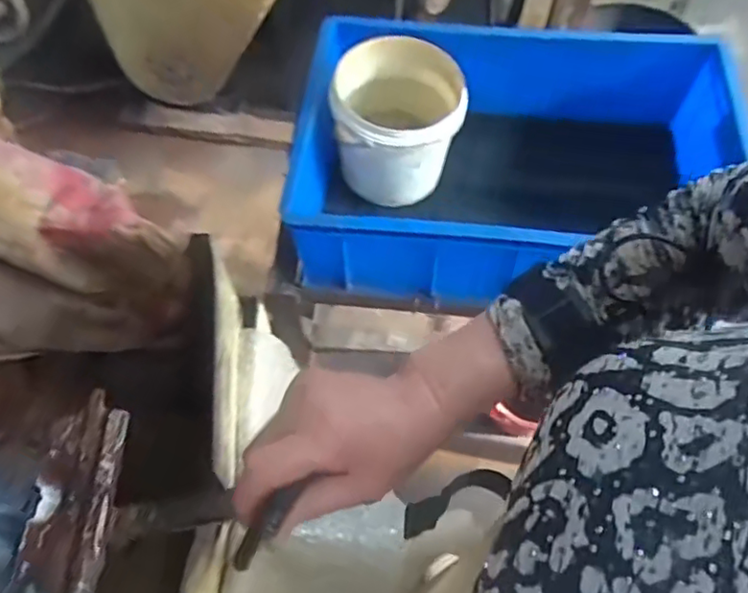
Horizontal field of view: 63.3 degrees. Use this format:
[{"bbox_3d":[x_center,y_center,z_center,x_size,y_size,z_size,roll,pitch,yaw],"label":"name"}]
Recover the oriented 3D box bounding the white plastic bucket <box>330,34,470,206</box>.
[{"bbox_3d":[0.027,-0.215,0.767,0.154,0.157,0.148,1,60,-1],"label":"white plastic bucket"}]

